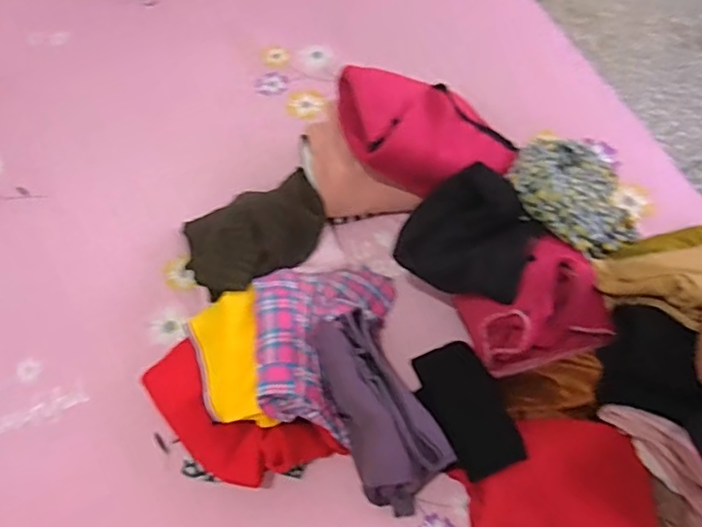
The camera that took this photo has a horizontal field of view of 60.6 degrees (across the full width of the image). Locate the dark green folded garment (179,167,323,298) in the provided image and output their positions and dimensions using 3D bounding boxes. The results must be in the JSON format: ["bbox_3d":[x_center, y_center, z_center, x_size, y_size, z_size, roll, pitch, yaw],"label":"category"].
[{"bbox_3d":[-0.134,-0.043,0.874,0.211,0.100,0.172,-25,67,-8],"label":"dark green folded garment"}]

